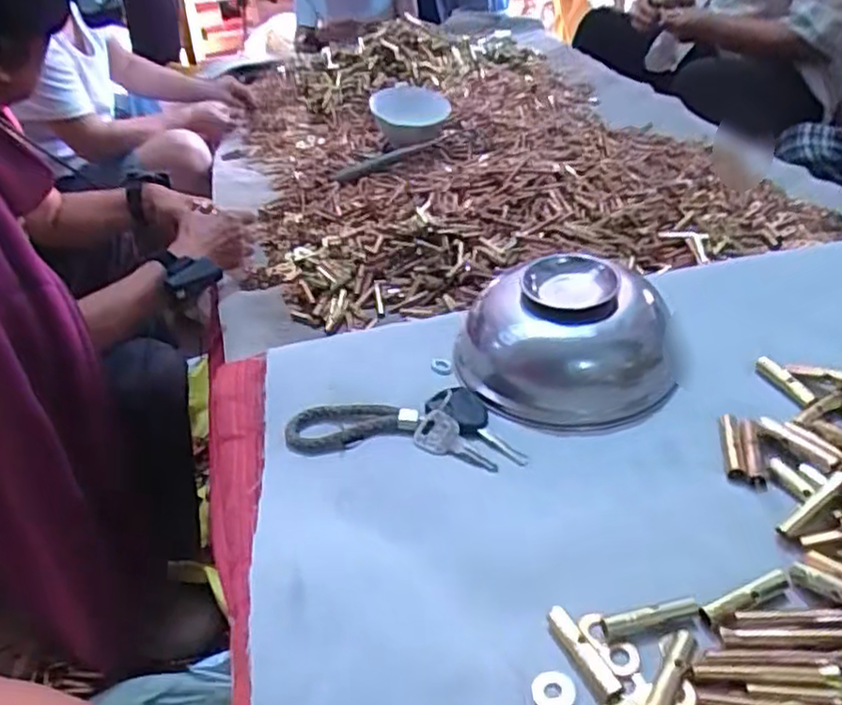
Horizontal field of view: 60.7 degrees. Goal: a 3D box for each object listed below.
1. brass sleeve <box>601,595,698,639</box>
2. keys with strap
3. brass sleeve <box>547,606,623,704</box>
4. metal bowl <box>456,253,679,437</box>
[{"bbox_3d":[0.100,0.116,0.315,0.042,0.007,0.010,-11,35,-6],"label":"brass sleeve"},{"bbox_3d":[-0.008,0.038,0.425,0.134,0.014,0.057,2,36,12],"label":"keys with strap"},{"bbox_3d":[0.069,0.127,0.305,0.011,0.007,0.044,-22,38,-20],"label":"brass sleeve"},{"bbox_3d":[0.095,-0.014,0.454,0.137,0.061,0.137,-4,35,3],"label":"metal bowl"}]

